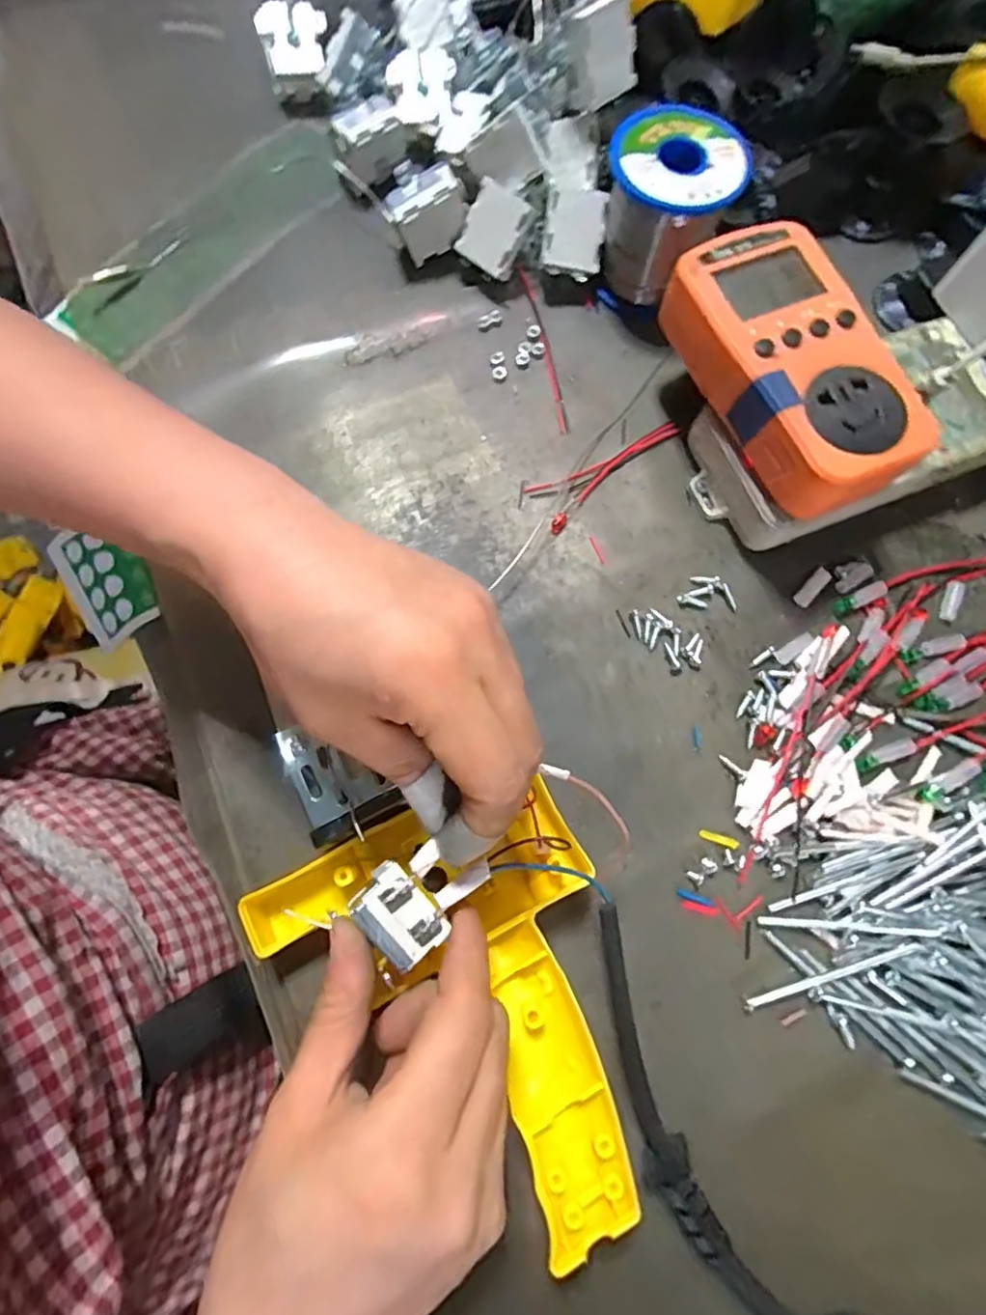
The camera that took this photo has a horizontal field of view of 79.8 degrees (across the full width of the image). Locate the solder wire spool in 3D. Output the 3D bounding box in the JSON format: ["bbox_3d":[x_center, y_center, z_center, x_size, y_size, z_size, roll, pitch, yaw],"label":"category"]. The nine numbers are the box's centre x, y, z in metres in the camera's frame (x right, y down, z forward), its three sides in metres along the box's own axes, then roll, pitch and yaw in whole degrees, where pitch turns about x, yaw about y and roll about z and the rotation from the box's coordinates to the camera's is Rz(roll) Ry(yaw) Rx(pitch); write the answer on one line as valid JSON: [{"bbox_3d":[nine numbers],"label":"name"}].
[{"bbox_3d":[0.088,-0.228,0.307,0.060,0.064,0.063,15,76,3],"label":"solder wire spool"}]

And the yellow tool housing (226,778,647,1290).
[{"bbox_3d":[-0.009,0.133,0.223,0.129,0.033,0.151,-24,78,-7],"label":"yellow tool housing"}]

